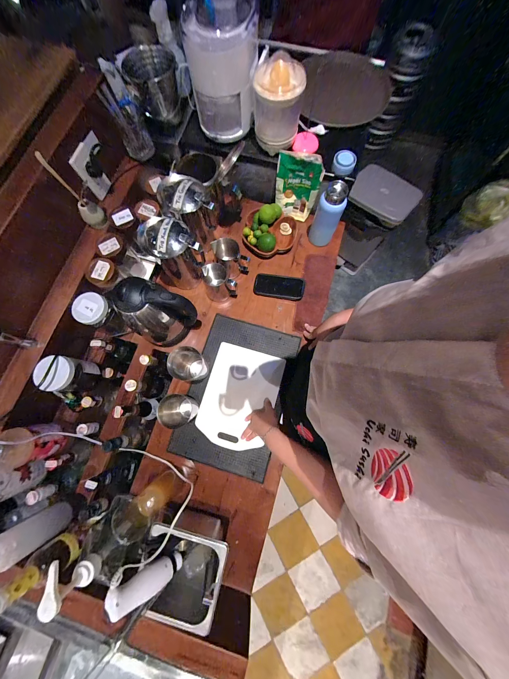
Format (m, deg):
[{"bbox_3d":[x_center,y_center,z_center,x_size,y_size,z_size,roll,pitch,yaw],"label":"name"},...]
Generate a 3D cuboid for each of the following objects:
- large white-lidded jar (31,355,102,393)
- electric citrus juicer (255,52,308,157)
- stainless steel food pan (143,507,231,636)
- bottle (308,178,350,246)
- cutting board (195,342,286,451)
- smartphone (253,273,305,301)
[{"bbox_3d":[-0.492,0.095,0.625,0.099,0.124,0.090,0,76,1],"label":"large white-lidded jar"},{"bbox_3d":[0.068,-0.651,0.642,0.132,0.160,0.121,5,76,2],"label":"electric citrus juicer"},{"bbox_3d":[-0.152,0.506,0.545,0.165,0.178,0.163,13,77,4],"label":"stainless steel food pan"},{"bbox_3d":[0.229,-0.382,0.729,0.076,0.196,0.083,18,77,5],"label":"bottle"},{"bbox_3d":[-0.043,0.168,0.686,0.209,0.009,0.287,15,77,5],"label":"cutting board"},{"bbox_3d":[0.084,-0.180,0.774,0.165,0.016,0.083,9,76,3],"label":"smartphone"}]

